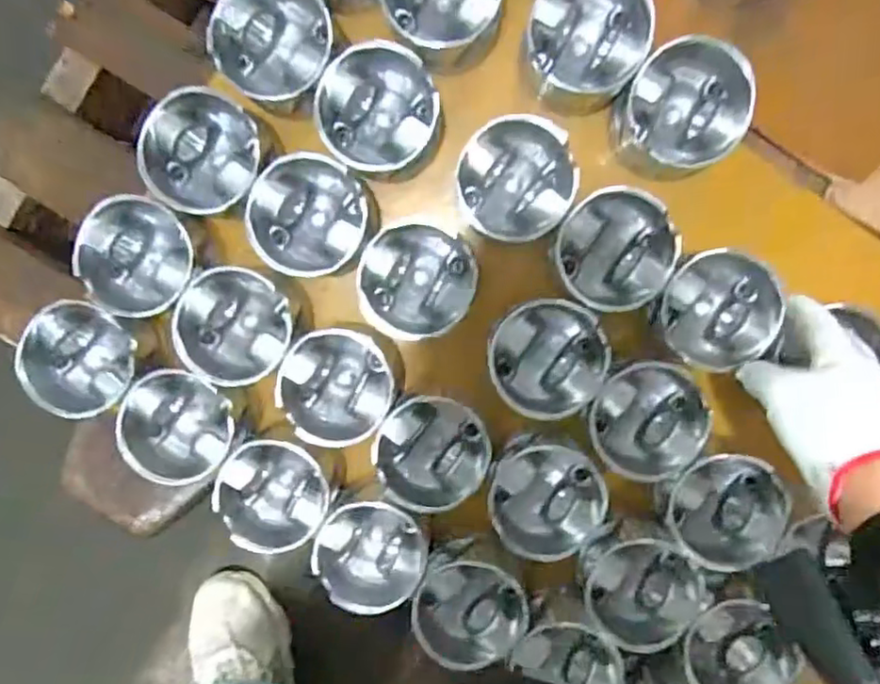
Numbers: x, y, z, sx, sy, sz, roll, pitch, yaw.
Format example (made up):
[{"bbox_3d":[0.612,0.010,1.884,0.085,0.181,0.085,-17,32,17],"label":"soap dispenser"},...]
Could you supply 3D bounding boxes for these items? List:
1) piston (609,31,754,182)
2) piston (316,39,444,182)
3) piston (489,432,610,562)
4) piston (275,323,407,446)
[{"bbox_3d":[0.175,-0.170,0.479,0.083,0.085,0.086,0,97,2],"label":"piston"},{"bbox_3d":[-0.047,-0.170,0.486,0.081,0.072,0.085,0,97,2],"label":"piston"},{"bbox_3d":[0.079,0.122,0.518,0.088,0.072,0.086,0,97,2],"label":"piston"},{"bbox_3d":[-0.081,0.033,0.510,0.096,0.064,0.088,0,97,2],"label":"piston"}]

